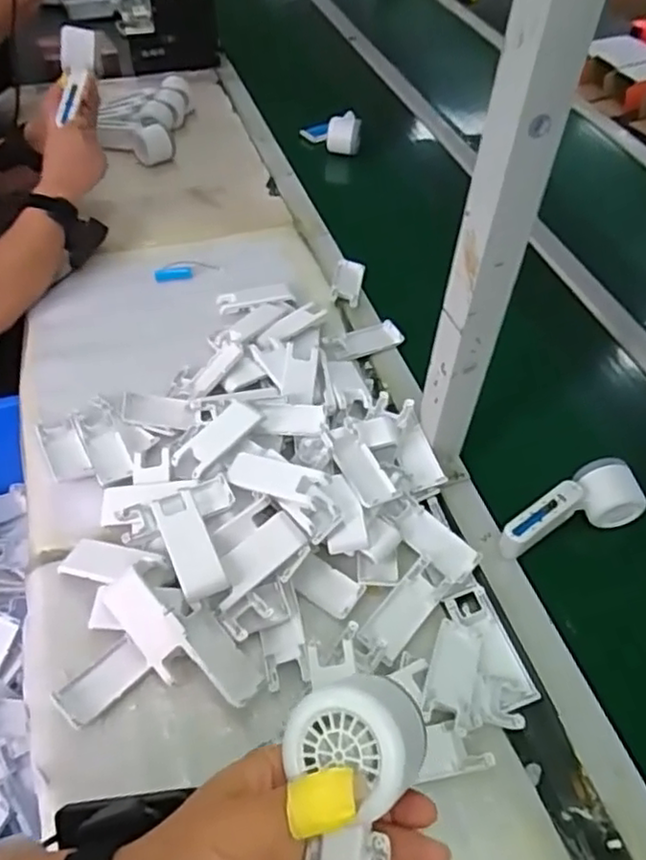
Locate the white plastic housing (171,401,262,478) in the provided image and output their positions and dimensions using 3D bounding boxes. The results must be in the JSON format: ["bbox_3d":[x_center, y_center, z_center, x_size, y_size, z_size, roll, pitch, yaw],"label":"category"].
[{"bbox_3d":[-0.108,0.009,0.661,0.045,0.019,0.099,33,56,21],"label":"white plastic housing"}]

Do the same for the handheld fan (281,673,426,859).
[{"bbox_3d":[0.010,0.199,0.292,0.060,0.053,0.166,5,76,1],"label":"handheld fan"}]

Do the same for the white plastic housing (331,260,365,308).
[{"bbox_3d":[0.035,-0.206,0.893,0.037,0.017,0.074,10,62,4],"label":"white plastic housing"}]

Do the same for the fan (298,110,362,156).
[{"bbox_3d":[0.014,-0.539,1.161,0.104,0.061,0.032,3,50,-2],"label":"fan"}]

